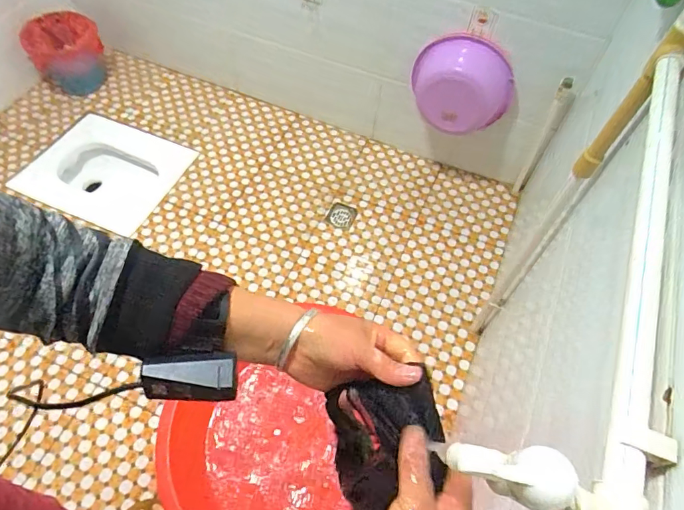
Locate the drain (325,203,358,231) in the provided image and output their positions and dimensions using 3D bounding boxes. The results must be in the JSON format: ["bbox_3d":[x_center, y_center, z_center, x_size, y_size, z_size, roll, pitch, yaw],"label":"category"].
[{"bbox_3d":[-0.002,-0.136,1.545,0.092,0.011,0.106,21,59,11],"label":"drain"}]

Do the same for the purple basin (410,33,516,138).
[{"bbox_3d":[0.352,-0.501,1.338,0.296,0.275,0.094,23,60,12],"label":"purple basin"}]

